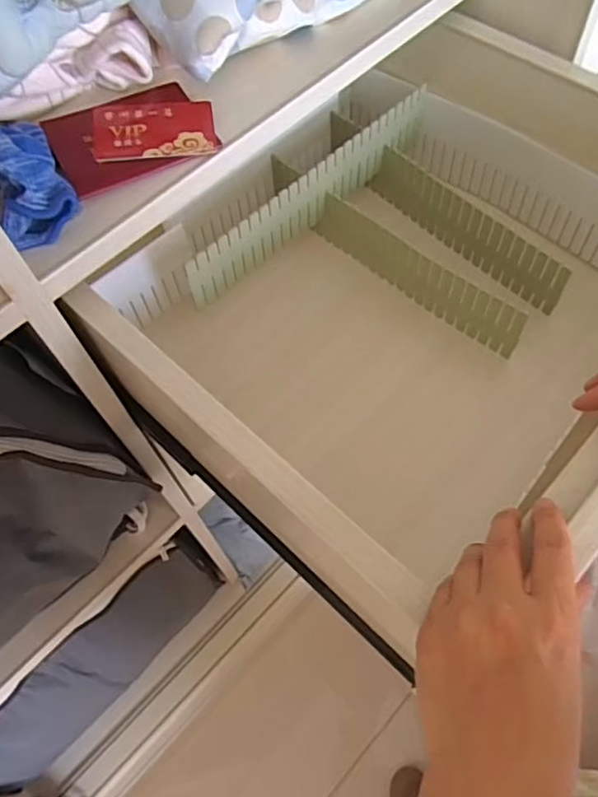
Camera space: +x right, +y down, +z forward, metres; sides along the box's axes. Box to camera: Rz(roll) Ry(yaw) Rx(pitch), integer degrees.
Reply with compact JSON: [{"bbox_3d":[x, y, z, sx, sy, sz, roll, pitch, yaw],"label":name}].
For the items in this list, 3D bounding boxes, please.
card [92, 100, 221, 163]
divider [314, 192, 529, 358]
[{"bbox_3d":[-0.104,-0.196,0.433,0.086,0.004,0.058,-7,66,-5],"label":"card"},{"bbox_3d":[0.106,-0.122,0.575,0.238,0.067,0.009,40,72,20],"label":"divider"}]

